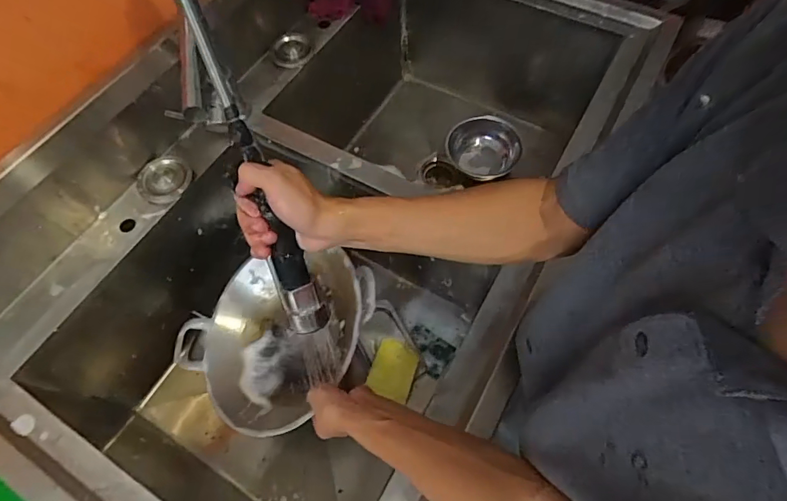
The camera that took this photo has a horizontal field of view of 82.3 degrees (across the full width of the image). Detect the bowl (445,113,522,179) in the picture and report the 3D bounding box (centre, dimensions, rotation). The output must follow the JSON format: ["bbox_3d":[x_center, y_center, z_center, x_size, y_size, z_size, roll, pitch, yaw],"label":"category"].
[{"bbox_3d":[0.225,-0.237,1.090,0.154,0.090,0.162,-1,63,1],"label":"bowl"}]

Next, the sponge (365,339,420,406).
[{"bbox_3d":[0.001,0.229,0.869,0.082,0.027,0.100,19,65,11],"label":"sponge"}]

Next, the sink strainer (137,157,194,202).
[{"bbox_3d":[-0.369,-0.118,0.722,0.083,0.021,0.077,-41,69,-17],"label":"sink strainer"}]

